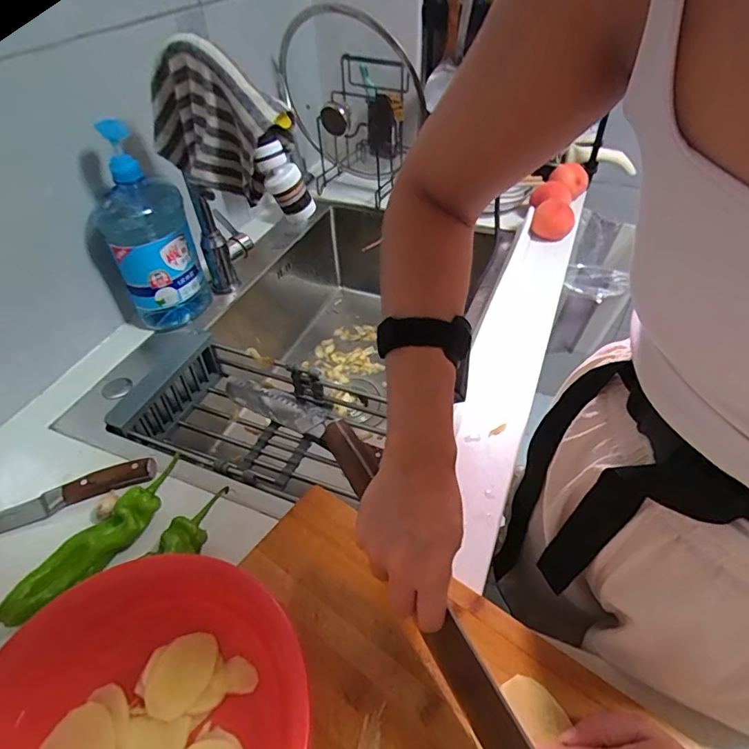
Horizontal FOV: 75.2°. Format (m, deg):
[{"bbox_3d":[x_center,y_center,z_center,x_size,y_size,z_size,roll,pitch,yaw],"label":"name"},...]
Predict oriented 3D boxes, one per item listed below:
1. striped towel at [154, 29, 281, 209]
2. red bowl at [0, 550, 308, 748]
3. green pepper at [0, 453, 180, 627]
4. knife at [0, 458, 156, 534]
[{"bbox_3d":[-0.191,-0.280,0.547,0.169,0.153,0.053,21,50,22],"label":"striped towel"},{"bbox_3d":[-0.158,0.253,0.333,0.224,0.072,0.222,-1,44,1],"label":"red bowl"},{"bbox_3d":[-0.260,0.158,0.470,0.040,0.037,0.186,28,52,27],"label":"green pepper"},{"bbox_3d":[-0.348,0.134,0.510,0.223,0.021,0.028,-17,46,-14],"label":"knife"}]

